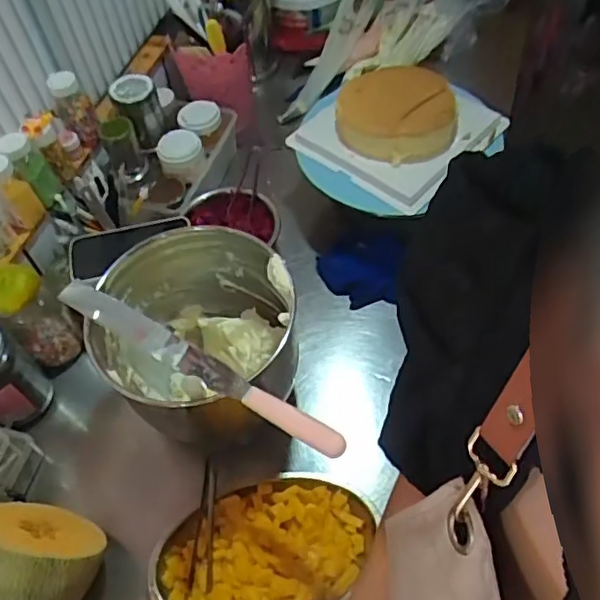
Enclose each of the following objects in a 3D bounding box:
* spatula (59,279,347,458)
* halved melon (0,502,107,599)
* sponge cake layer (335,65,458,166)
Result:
[{"bbox_3d":[-0.111,0.060,0.624,0.358,0.020,0.033,26,62,20],"label":"spatula"},{"bbox_3d":[-0.295,0.279,0.633,0.143,0.118,0.142,20,60,17],"label":"halved melon"},{"bbox_3d":[0.142,-0.277,0.874,0.161,0.053,0.176,8,57,10],"label":"sponge cake layer"}]

